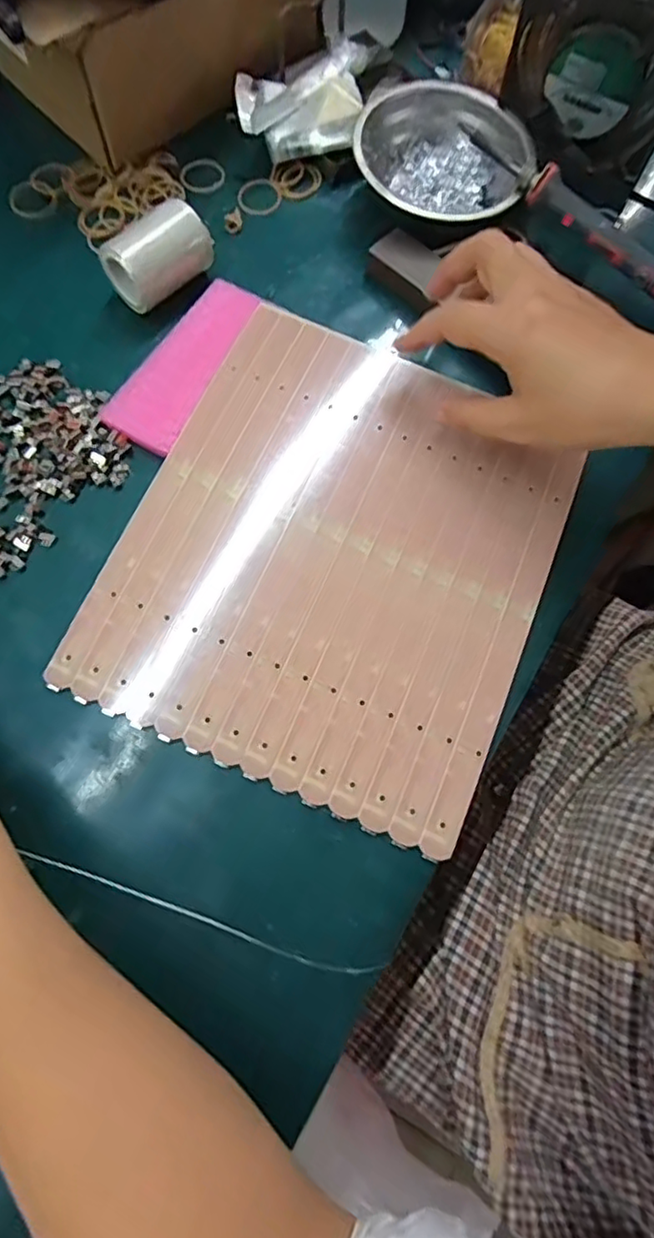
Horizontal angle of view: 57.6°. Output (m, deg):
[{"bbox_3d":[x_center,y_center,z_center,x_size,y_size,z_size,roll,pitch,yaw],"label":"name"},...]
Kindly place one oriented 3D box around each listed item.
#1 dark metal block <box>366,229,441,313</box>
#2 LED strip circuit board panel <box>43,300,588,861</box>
[{"bbox_3d":[0.056,-0.246,0.423,0.057,0.025,0.031,43,76,11],"label":"dark metal block"},{"bbox_3d":[0.009,-0.044,0.359,0.236,0.007,0.283,23,74,4],"label":"LED strip circuit board panel"}]

